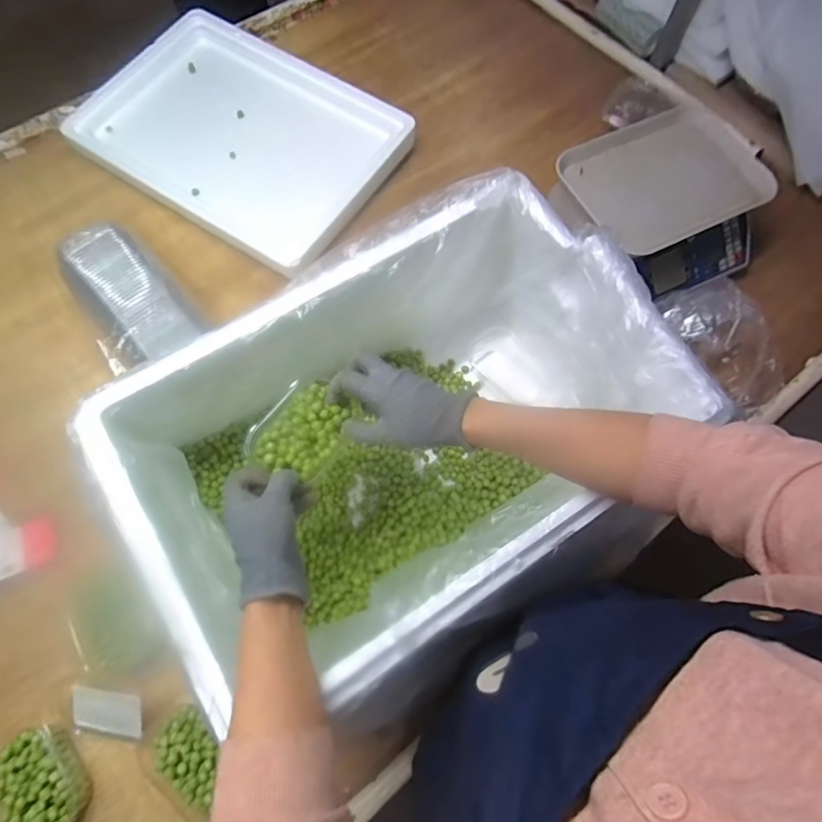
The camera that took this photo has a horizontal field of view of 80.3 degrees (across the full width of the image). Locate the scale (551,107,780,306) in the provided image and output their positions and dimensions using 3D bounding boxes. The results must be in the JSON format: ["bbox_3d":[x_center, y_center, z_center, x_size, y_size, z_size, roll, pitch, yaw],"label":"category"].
[{"bbox_3d":[0.392,-0.311,0.755,0.285,0.090,0.278,-18,70,-8],"label":"scale"}]

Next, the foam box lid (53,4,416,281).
[{"bbox_3d":[-0.309,-0.493,0.864,0.536,0.061,0.360,33,71,11],"label":"foam box lid"}]

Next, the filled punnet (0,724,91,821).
[{"bbox_3d":[-0.404,0.408,0.531,0.074,0.047,0.112,-41,74,-15],"label":"filled punnet"}]

